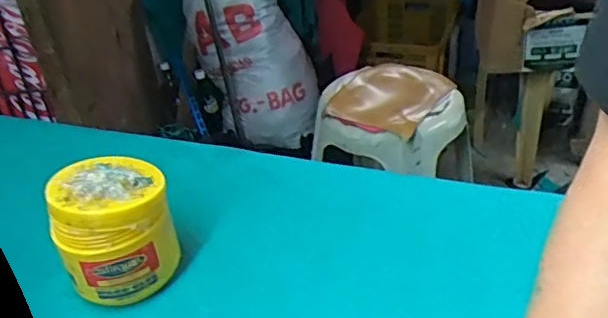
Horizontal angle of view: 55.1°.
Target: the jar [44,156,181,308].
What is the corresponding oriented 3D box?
[{"bbox_3d":[-0.160,0.062,0.508,0.095,0.111,0.089,-12,35,-10],"label":"jar"}]

